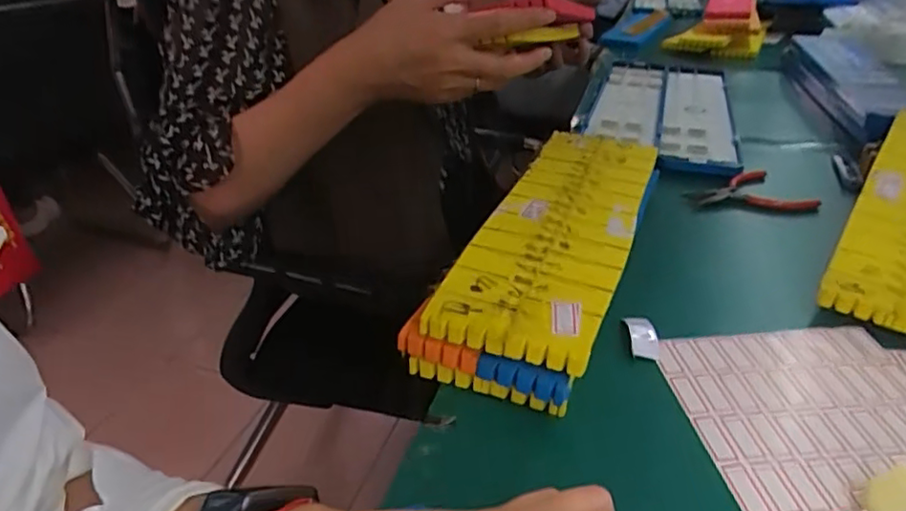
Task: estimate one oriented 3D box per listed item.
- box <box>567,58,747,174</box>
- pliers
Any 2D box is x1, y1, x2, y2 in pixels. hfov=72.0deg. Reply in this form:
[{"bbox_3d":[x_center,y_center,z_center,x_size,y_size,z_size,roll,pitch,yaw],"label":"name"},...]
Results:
[{"bbox_3d":[0.264,-0.191,0.816,0.185,0.021,0.423,9,31,16],"label":"box"},{"bbox_3d":[0.284,-0.066,0.612,0.110,0.012,0.083,0,30,2],"label":"pliers"}]

